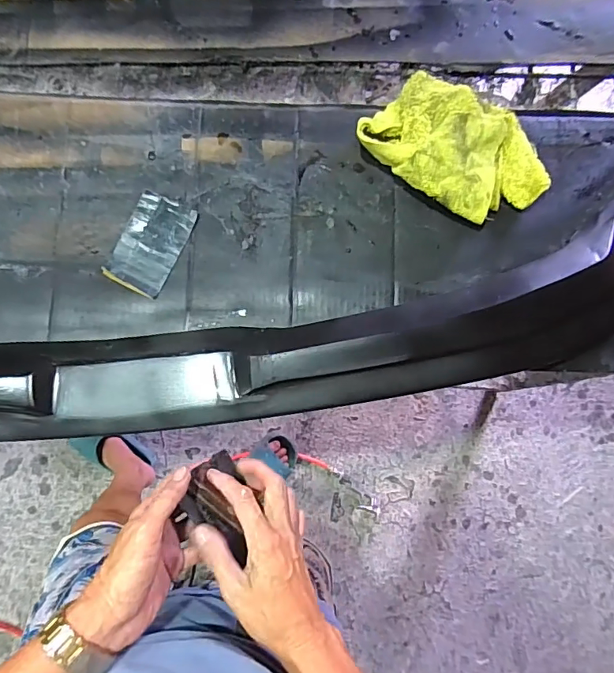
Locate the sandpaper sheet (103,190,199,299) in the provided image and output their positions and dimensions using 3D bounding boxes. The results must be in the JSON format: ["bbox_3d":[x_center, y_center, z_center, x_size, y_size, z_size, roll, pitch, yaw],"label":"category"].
[{"bbox_3d":[-0.184,-0.110,0.561,0.070,0.004,0.115,24,82,1],"label":"sandpaper sheet"}]

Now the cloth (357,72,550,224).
[{"bbox_3d":[0.175,-0.215,0.554,0.209,0.057,0.142,39,83,-2],"label":"cloth"}]

